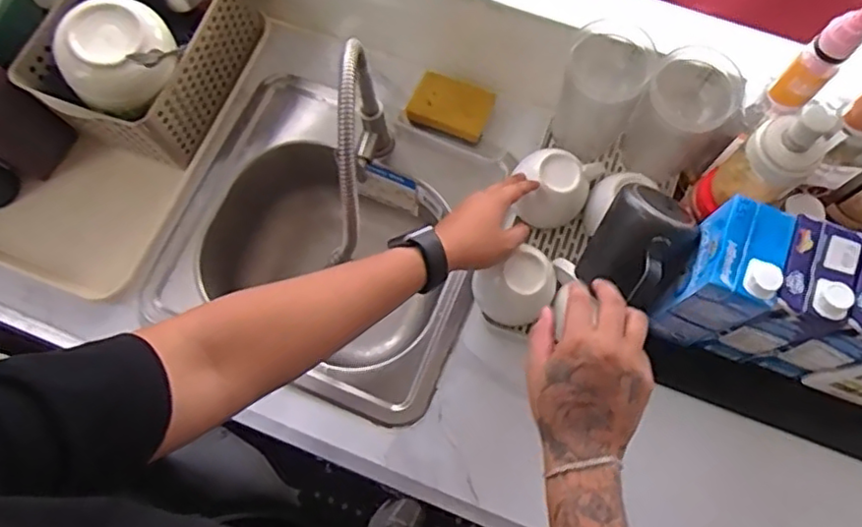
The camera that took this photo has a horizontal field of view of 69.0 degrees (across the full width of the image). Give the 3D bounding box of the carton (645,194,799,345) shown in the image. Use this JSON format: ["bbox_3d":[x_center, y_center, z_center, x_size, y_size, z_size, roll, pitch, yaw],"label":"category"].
[{"bbox_3d":[0.284,0.014,0.633,0.063,0.177,0.100,23,74,8],"label":"carton"}]

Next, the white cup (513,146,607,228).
[{"bbox_3d":[0.149,-0.088,0.739,0.095,0.061,0.085,13,73,5],"label":"white cup"}]

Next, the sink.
[{"bbox_3d":[-0.121,-0.010,0.847,0.394,0.146,0.350,28,75,9],"label":"sink"}]

